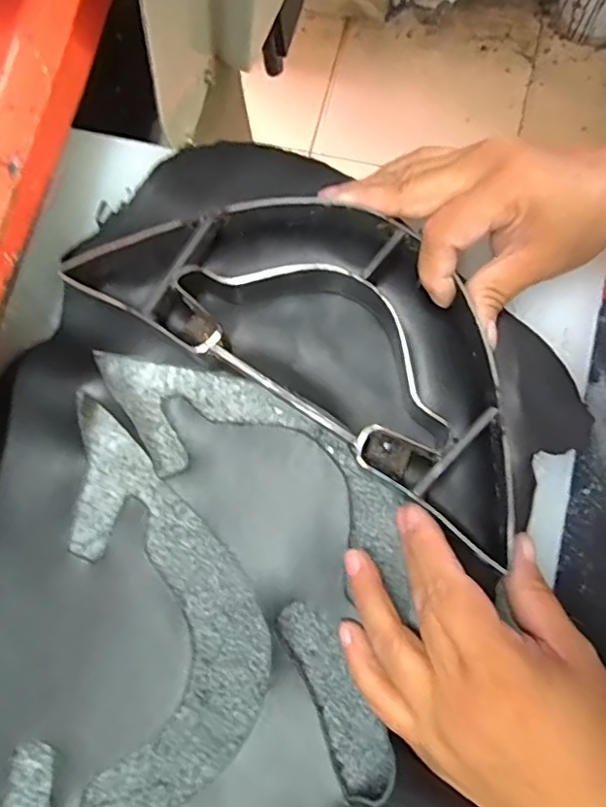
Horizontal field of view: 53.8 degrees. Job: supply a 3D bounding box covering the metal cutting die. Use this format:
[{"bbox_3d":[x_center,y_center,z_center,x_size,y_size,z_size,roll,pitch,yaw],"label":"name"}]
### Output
[{"bbox_3d":[0.011,-0.039,0.314,0.269,0.037,0.115,36,80,8],"label":"metal cutting die"}]

